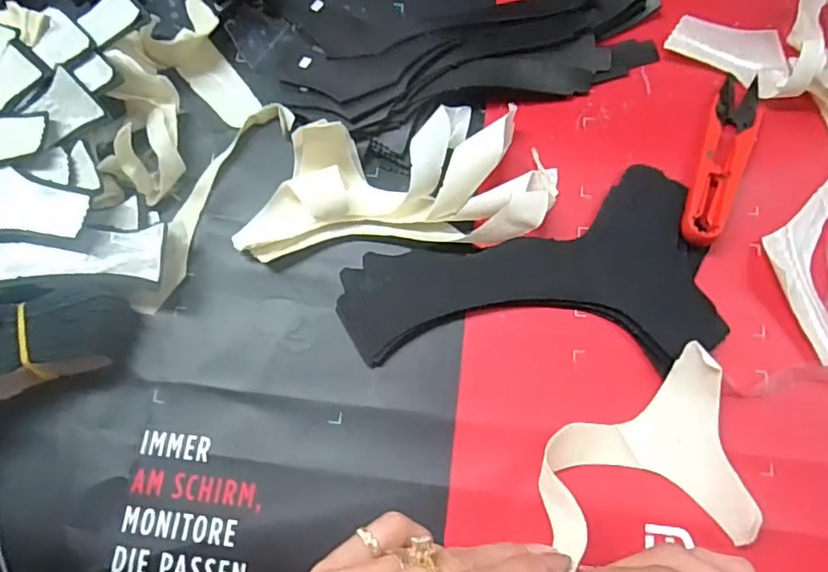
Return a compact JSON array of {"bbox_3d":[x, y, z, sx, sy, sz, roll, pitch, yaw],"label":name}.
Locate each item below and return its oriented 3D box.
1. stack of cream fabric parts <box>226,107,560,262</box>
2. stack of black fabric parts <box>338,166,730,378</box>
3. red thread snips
[{"bbox_3d":[-0.009,-0.061,0.321,0.173,0.033,0.077,-4,75,1],"label":"stack of cream fabric parts"},{"bbox_3d":[0.065,0.008,0.312,0.194,0.012,0.101,-18,75,-3],"label":"stack of black fabric parts"},{"bbox_3d":[0.175,-0.074,0.328,0.028,0.012,0.115,25,77,8],"label":"red thread snips"}]

